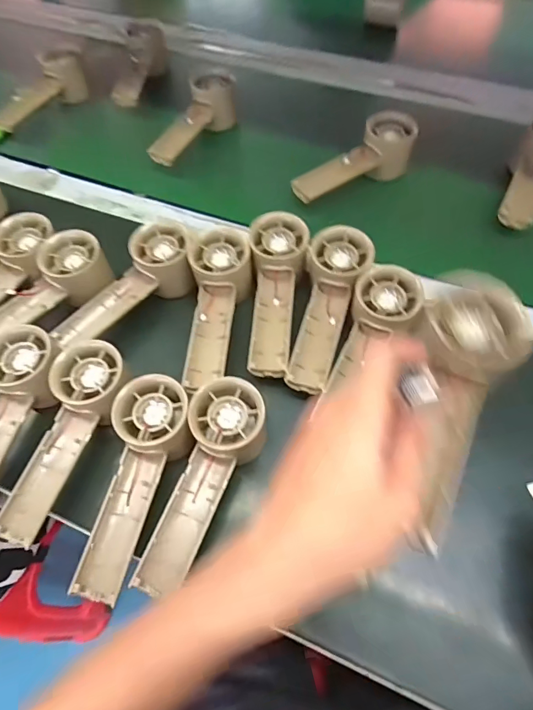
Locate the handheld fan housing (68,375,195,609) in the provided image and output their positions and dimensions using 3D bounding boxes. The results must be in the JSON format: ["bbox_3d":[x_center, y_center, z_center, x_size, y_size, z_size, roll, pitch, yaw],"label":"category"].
[{"bbox_3d":[-0.095,0.095,0.310,0.060,0.030,0.157,12,76,9],"label":"handheld fan housing"}]

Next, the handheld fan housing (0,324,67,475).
[{"bbox_3d":[-0.212,0.050,0.332,0.054,0.031,0.156,6,63,6],"label":"handheld fan housing"}]

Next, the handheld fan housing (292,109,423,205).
[{"bbox_3d":[0.104,-0.228,0.481,0.139,0.052,0.052,-26,64,-11],"label":"handheld fan housing"}]

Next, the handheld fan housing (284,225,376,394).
[{"bbox_3d":[0.055,-0.044,0.367,0.053,0.034,0.153,13,63,9],"label":"handheld fan housing"}]

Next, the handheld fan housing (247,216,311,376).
[{"bbox_3d":[0.012,-0.058,0.380,0.055,0.039,0.155,-1,62,2],"label":"handheld fan housing"}]

